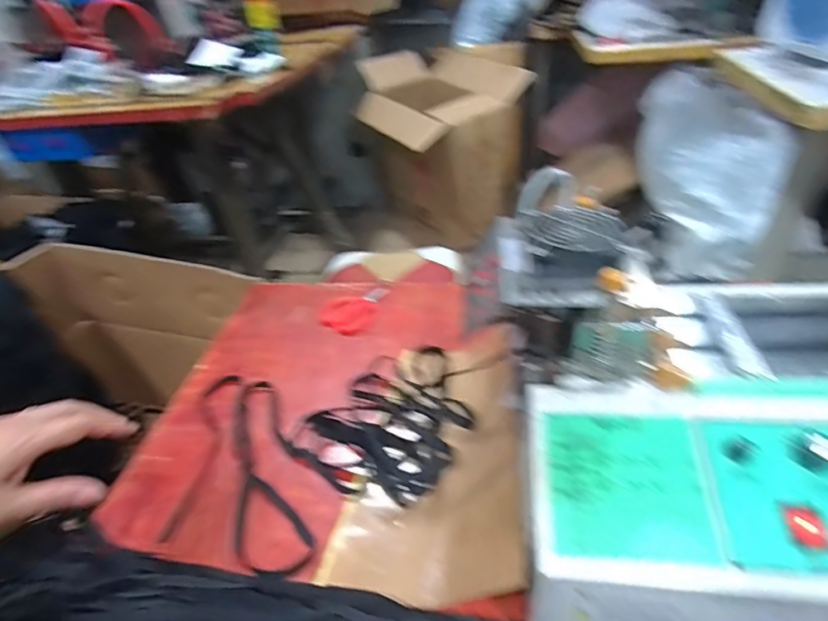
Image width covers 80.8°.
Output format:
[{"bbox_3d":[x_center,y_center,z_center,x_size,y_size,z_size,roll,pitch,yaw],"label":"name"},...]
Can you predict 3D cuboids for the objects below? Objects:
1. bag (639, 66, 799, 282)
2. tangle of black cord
[{"bbox_3d":[0.927,-0.422,1.513,0.381,0.636,0.219,-2,19,37],"label":"bag"},{"bbox_3d":[-0.011,0.135,0.637,0.197,0.034,0.254,26,47,35],"label":"tangle of black cord"}]

